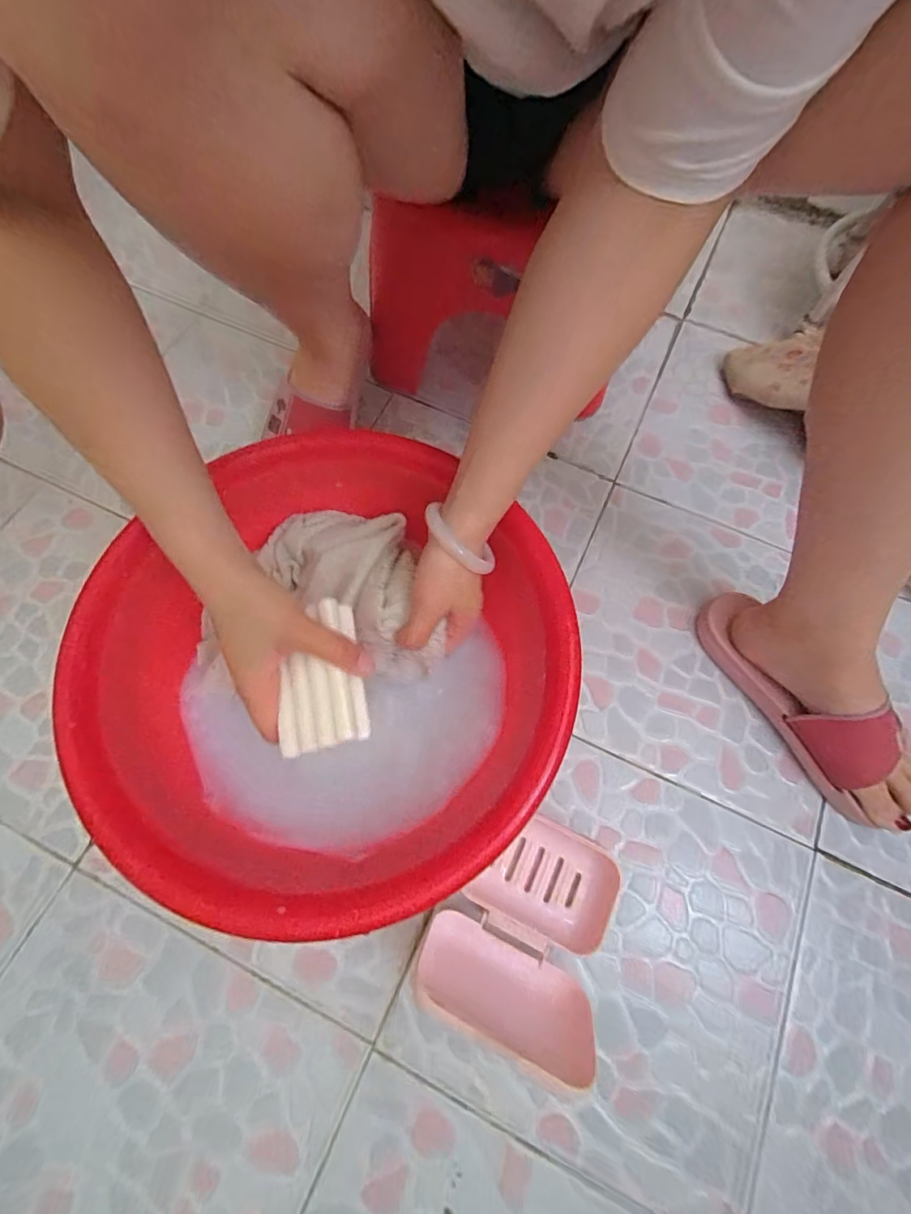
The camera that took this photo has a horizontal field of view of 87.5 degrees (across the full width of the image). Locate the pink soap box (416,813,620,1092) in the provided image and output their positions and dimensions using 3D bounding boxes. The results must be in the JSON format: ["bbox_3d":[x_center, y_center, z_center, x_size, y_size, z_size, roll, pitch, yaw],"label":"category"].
[{"bbox_3d":[0.062,0.252,0.377,0.112,0.077,0.152,25,70,7],"label":"pink soap box"}]

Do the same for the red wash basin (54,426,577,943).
[{"bbox_3d":[-0.097,0.058,0.412,0.361,0.137,0.347,1,69,-2],"label":"red wash basin"}]

